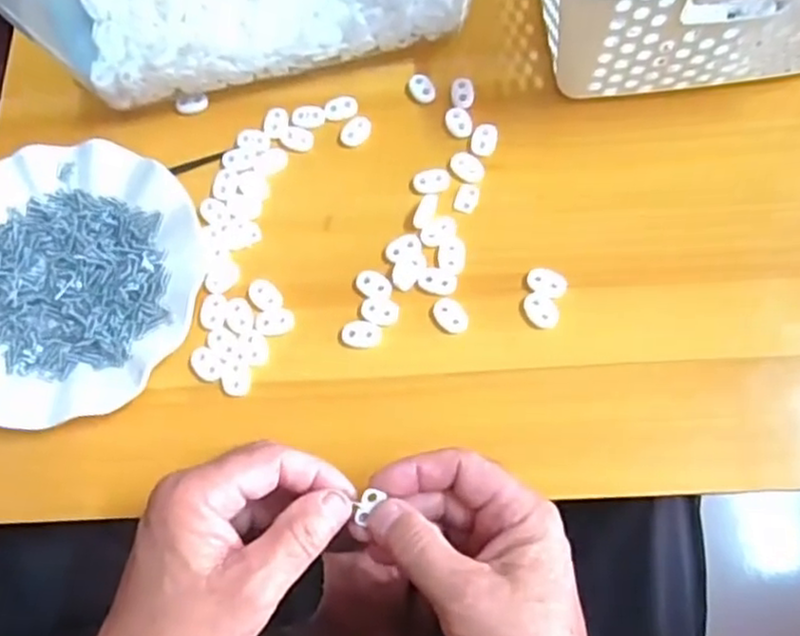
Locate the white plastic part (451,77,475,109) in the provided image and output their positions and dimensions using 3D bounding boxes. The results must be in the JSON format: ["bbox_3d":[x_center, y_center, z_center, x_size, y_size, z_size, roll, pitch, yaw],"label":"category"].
[{"bbox_3d":[0.043,-0.154,0.470,0.015,0.004,0.027,-1,75,2],"label":"white plastic part"}]

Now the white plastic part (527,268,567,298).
[{"bbox_3d":[0.089,-0.021,0.421,0.024,0.010,0.016,27,77,9],"label":"white plastic part"}]

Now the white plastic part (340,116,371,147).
[{"bbox_3d":[-0.029,-0.126,0.463,0.017,0.004,0.023,30,78,10],"label":"white plastic part"}]

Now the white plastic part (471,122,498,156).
[{"bbox_3d":[0.056,-0.118,0.454,0.017,0.004,0.023,9,75,4],"label":"white plastic part"}]

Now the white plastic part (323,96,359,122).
[{"bbox_3d":[-0.041,-0.144,0.471,0.023,0.004,0.019,-18,75,-3],"label":"white plastic part"}]

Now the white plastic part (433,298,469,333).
[{"bbox_3d":[0.031,-0.002,0.419,0.017,0.004,0.023,-39,77,-8],"label":"white plastic part"}]

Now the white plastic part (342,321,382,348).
[{"bbox_3d":[-0.023,0.010,0.419,0.023,0.004,0.016,5,75,4],"label":"white plastic part"}]

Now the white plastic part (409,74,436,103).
[{"bbox_3d":[0.015,-0.157,0.472,0.016,0.004,0.023,-20,75,-3],"label":"white plastic part"}]

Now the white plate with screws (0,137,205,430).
[{"bbox_3d":[-0.214,-0.025,0.428,0.174,0.022,0.178,-1,75,2],"label":"white plate with screws"}]

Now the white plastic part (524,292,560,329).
[{"bbox_3d":[0.085,-0.004,0.414,0.017,0.009,0.024,-37,77,-8],"label":"white plastic part"}]

